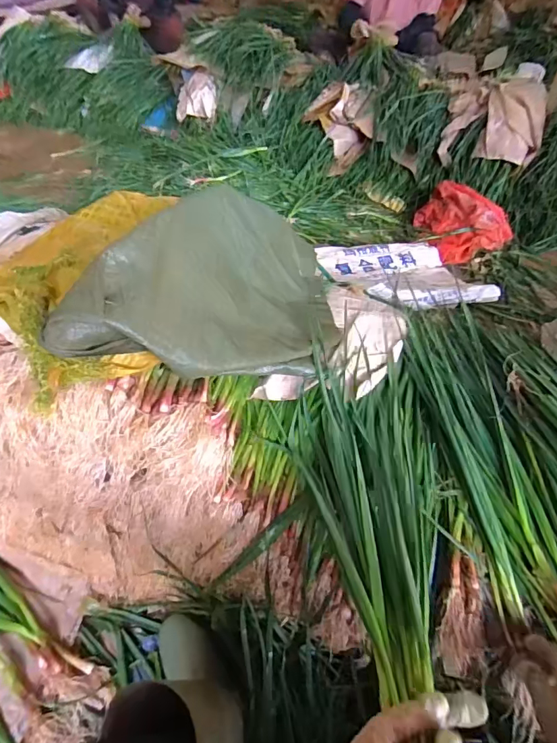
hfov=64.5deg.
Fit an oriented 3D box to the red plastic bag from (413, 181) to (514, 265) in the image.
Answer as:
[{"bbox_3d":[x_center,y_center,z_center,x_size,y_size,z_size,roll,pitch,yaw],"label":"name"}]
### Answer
[{"bbox_3d":[0.686,-0.580,1.701,0.323,0.133,0.320,-30,54,-25],"label":"red plastic bag"}]

